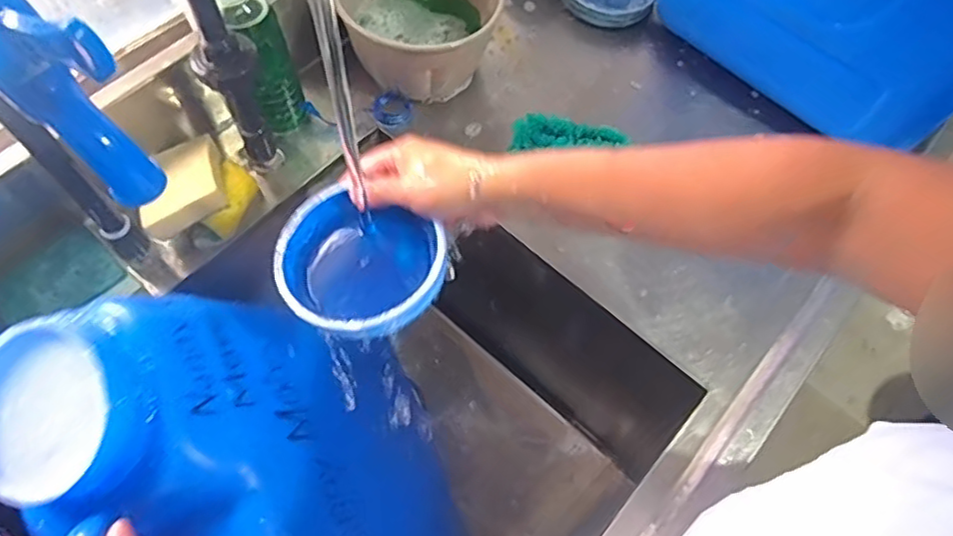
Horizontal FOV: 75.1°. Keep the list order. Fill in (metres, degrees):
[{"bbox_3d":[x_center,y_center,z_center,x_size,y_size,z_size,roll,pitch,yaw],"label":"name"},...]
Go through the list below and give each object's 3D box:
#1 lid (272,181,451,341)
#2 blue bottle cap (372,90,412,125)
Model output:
[{"bbox_3d":[-0.084,-0.001,0.447,0.121,0.033,0.107,16,63,6],"label":"lid"},{"bbox_3d":[-0.090,-0.168,0.659,0.038,0.024,0.038,1,63,-1],"label":"blue bottle cap"}]

